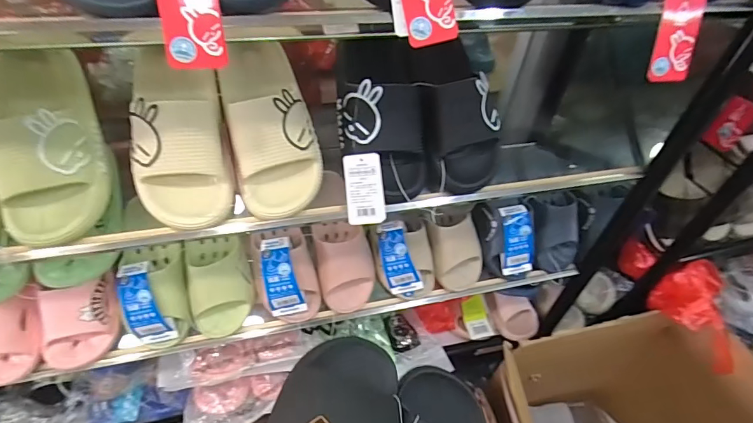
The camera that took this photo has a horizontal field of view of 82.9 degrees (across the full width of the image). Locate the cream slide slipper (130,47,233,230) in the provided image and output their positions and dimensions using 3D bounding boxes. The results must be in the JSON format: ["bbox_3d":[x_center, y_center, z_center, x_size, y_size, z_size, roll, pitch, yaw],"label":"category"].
[{"bbox_3d":[-0.241,-0.098,0.514,0.104,0.065,0.228,-11,80,-16],"label":"cream slide slipper"}]

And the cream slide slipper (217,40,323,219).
[{"bbox_3d":[-0.133,-0.115,0.540,0.103,0.075,0.229,-11,80,-16],"label":"cream slide slipper"}]

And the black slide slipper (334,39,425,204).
[{"bbox_3d":[0.013,-0.129,0.566,0.117,0.059,0.223,-11,83,-16],"label":"black slide slipper"}]

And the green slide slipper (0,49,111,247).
[{"bbox_3d":[-0.380,-0.088,0.490,0.102,0.066,0.236,-10,82,-15],"label":"green slide slipper"}]

